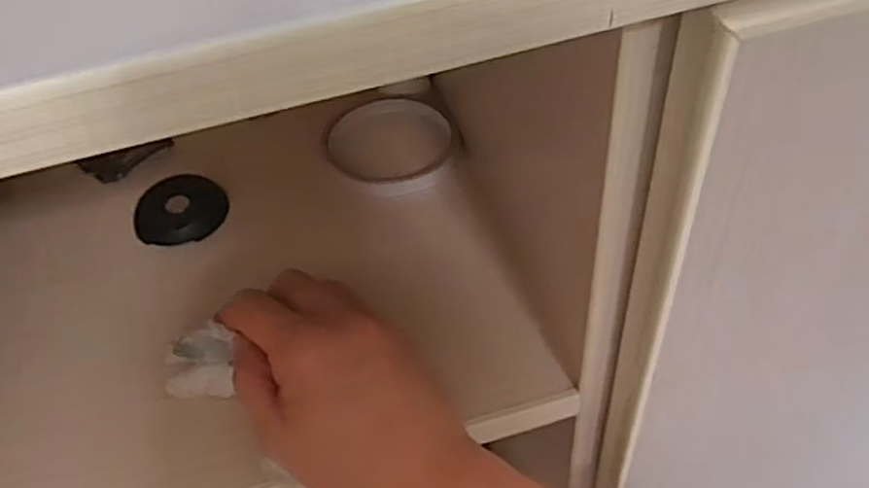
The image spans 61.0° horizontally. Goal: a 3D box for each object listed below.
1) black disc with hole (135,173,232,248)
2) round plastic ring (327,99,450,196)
[{"bbox_3d":[-0.152,-0.022,0.444,0.053,0.009,0.053,-3,48,4],"label":"black disc with hole"},{"bbox_3d":[-0.029,-0.062,0.456,0.075,0.017,0.066,13,51,18],"label":"round plastic ring"}]

